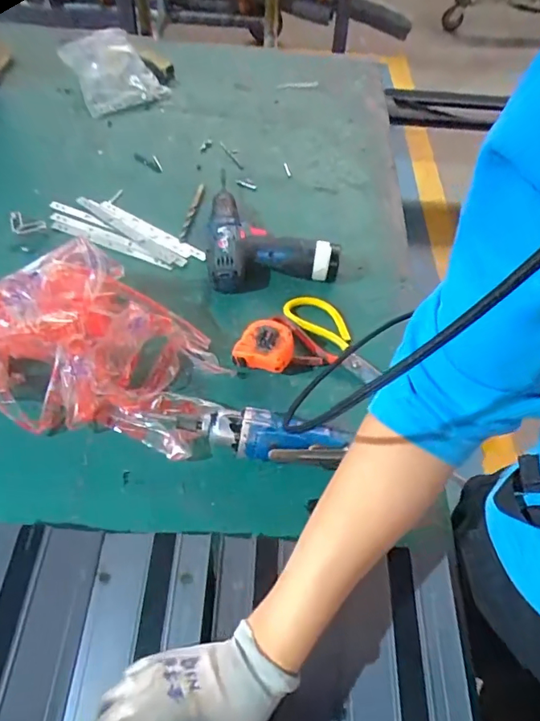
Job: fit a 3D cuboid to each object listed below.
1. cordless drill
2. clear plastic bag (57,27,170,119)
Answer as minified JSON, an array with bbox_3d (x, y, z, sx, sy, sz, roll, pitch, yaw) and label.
[{"bbox_3d":[-0.011,-0.205,0.721,0.181,0.048,0.219,-8,57,-9],"label":"cordless drill"},{"bbox_3d":[-0.309,-0.564,0.931,0.151,0.068,0.178,-28,63,-21],"label":"clear plastic bag"}]

